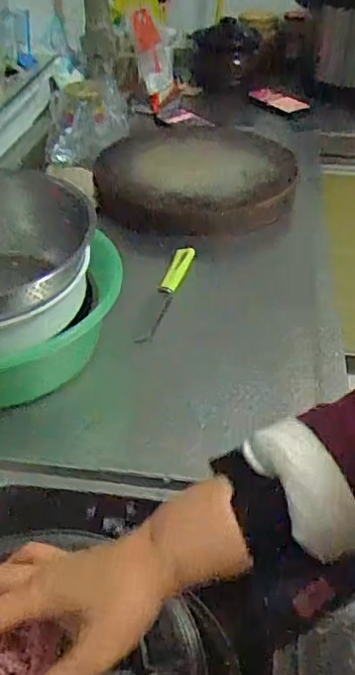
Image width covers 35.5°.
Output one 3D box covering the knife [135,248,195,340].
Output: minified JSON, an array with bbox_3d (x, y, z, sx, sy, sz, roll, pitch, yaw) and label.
[{"bbox_3d":[-0.013,-0.066,0.738,0.031,0.016,0.179,11,44,14],"label":"knife"}]

